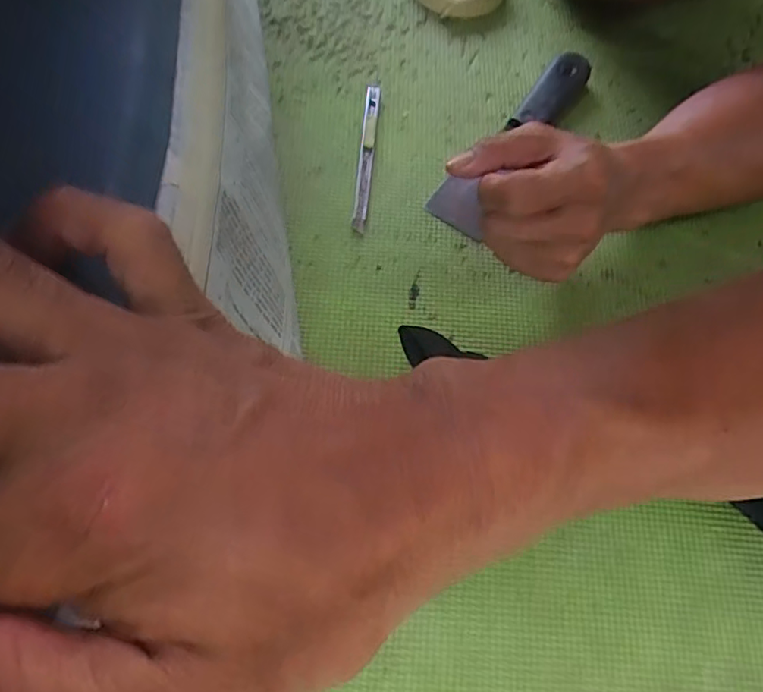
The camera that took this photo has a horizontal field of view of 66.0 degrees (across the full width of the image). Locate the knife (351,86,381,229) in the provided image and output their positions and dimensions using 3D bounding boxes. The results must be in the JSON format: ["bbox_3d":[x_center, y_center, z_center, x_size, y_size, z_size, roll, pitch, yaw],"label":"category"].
[{"bbox_3d":[-0.011,-0.145,0.443,0.011,0.012,0.134,6,64,-3],"label":"knife"}]

